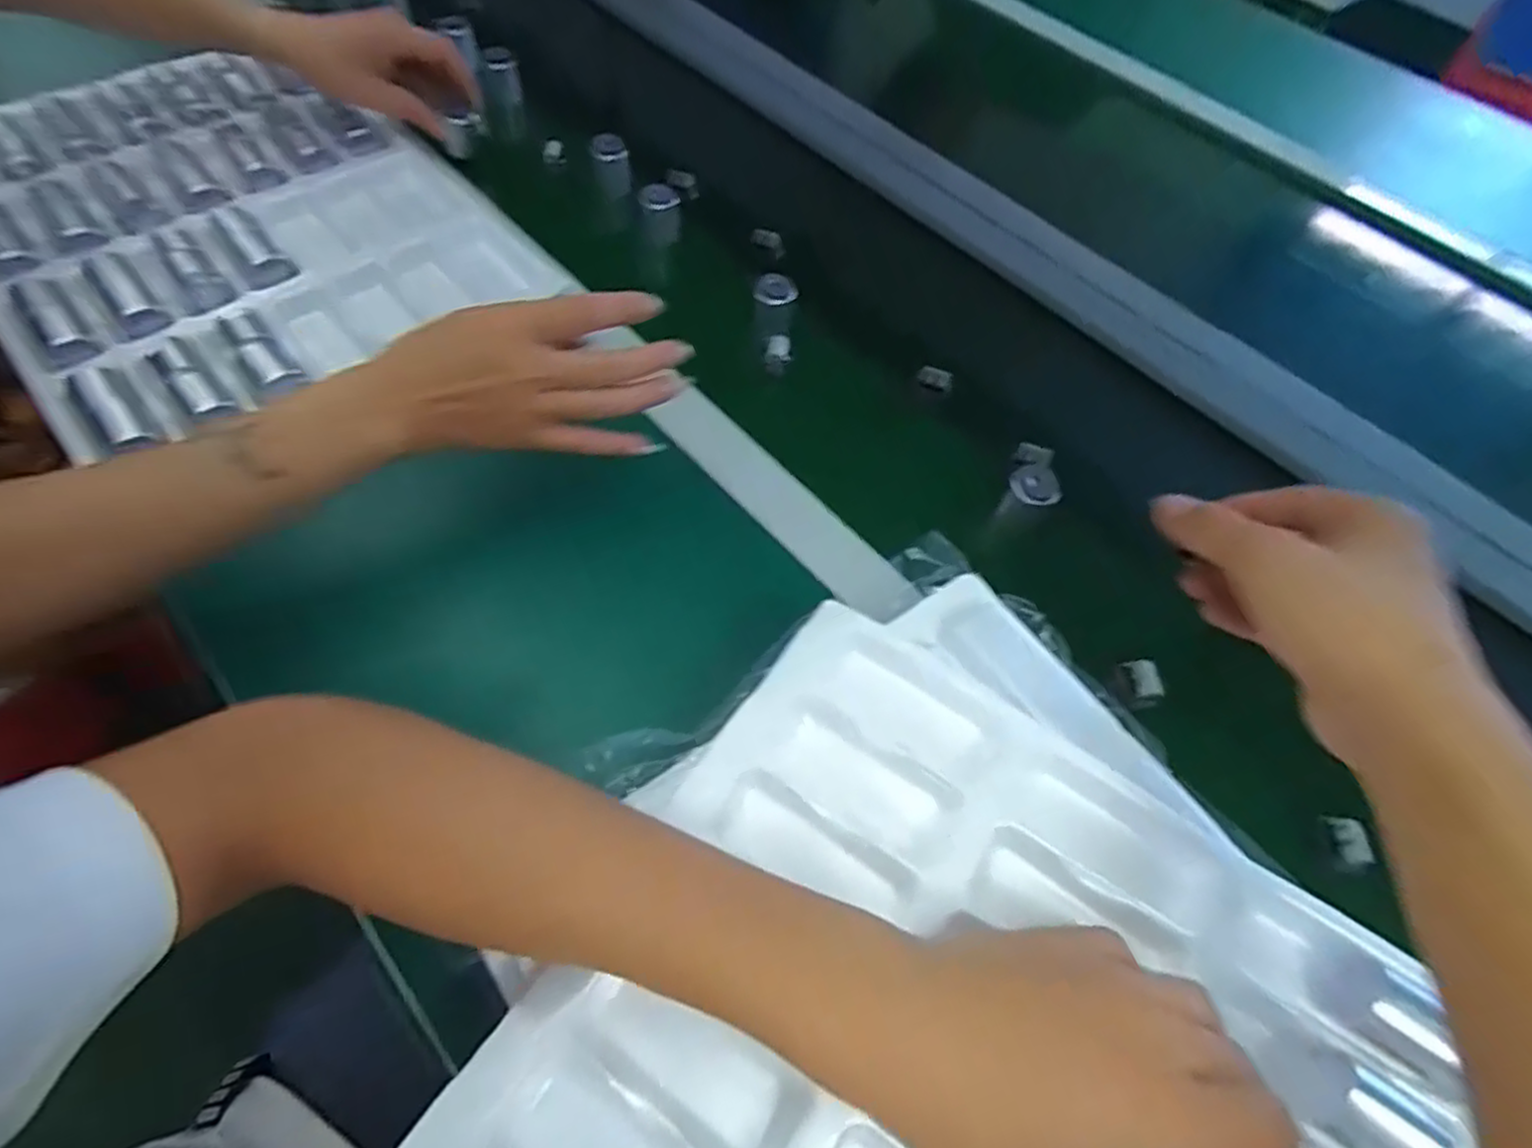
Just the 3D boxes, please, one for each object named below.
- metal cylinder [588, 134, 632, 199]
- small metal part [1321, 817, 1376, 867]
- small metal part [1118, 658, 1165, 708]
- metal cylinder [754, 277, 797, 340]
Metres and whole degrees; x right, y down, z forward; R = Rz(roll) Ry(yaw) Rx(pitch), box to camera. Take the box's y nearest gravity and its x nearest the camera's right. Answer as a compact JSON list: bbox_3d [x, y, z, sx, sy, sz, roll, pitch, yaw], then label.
[{"bbox_3d":[-0.135,-0.358,0.643,0.031,0.051,0.026,-7,62,-8],"label":"metal cylinder"},{"bbox_3d":[0.310,0.141,0.389,0.013,0.010,0.025,-3,62,-6],"label":"small metal part"},{"bbox_3d":[0.220,0.064,0.433,0.019,0.017,0.026,-12,63,-10],"label":"small metal part"},{"bbox_3d":[0.007,-0.189,0.553,0.030,0.029,0.072,-1,89,-5],"label":"metal cylinder"}]

